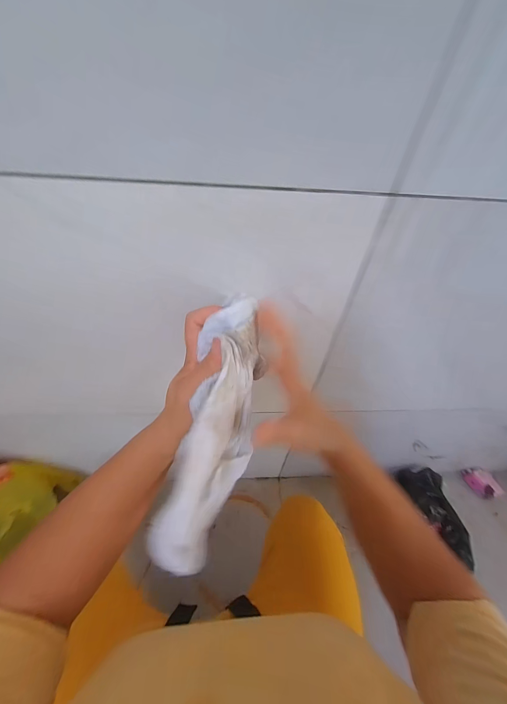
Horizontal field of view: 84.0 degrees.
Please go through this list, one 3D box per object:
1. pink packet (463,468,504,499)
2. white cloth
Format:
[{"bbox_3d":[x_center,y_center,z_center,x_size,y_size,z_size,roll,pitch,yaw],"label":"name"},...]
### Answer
[{"bbox_3d":[0.698,0.397,0.859,0.032,0.072,0.089,-11,51,-14],"label":"pink packet"},{"bbox_3d":[-0.030,0.059,0.241,0.054,0.096,0.207,12,78,6],"label":"white cloth"}]

